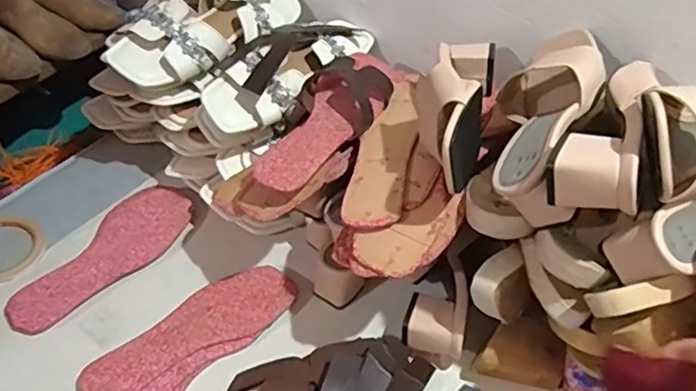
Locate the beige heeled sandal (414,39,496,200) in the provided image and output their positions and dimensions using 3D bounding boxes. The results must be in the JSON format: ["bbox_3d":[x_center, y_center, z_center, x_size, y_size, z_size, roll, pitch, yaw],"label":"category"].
[{"bbox_3d":[0.105,-0.086,0.591,0.066,0.086,0.225,14,32,9],"label":"beige heeled sandal"}]

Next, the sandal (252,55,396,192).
[{"bbox_3d":[-0.019,-0.093,0.656,0.093,0.042,0.246,23,49,16],"label":"sandal"}]

